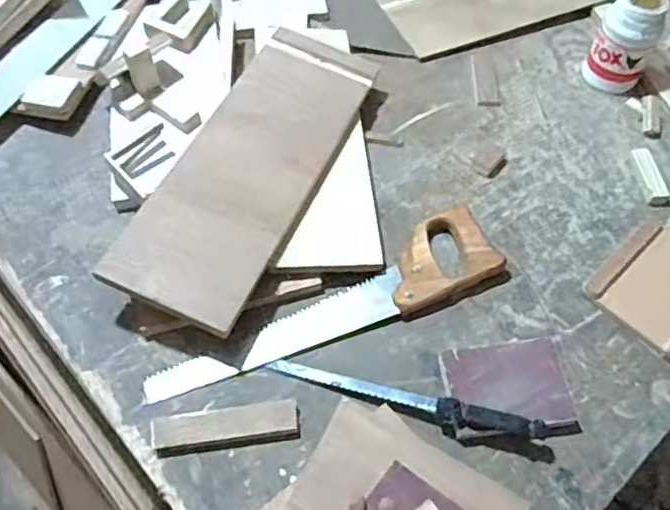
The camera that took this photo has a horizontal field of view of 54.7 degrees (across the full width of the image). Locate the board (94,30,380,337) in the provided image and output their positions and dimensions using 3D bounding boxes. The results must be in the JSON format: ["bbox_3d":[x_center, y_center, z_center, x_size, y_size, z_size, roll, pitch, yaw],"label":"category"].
[{"bbox_3d":[-0.094,-0.119,0.785,0.152,0.023,0.444,25,57,2],"label":"board"}]

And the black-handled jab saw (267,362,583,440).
[{"bbox_3d":[0.090,0.153,0.672,0.328,0.040,0.047,10,58,5],"label":"black-handled jab saw"}]

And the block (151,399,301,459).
[{"bbox_3d":[-0.110,0.177,0.662,0.146,0.013,0.039,-7,59,-6],"label":"block"}]

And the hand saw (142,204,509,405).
[{"bbox_3d":[-0.003,0.066,0.732,0.425,0.031,0.095,-25,62,-16],"label":"hand saw"}]

